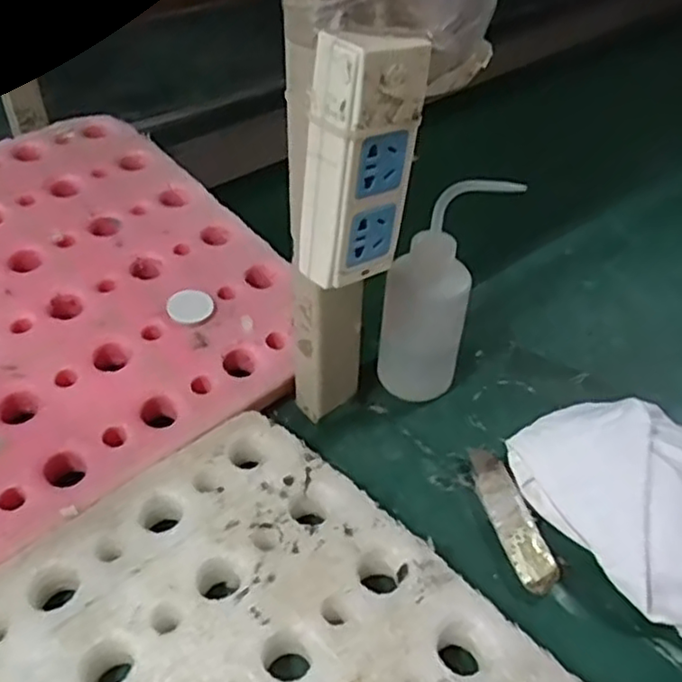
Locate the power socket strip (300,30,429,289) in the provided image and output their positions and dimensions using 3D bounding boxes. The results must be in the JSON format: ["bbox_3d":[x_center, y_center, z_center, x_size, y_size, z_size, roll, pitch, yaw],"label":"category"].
[{"bbox_3d":[0.009,-0.096,0.369,0.053,0.127,0.032,-29,50,-32],"label":"power socket strip"}]

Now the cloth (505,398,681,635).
[{"bbox_3d":[0.221,0.105,0.446,0.130,0.046,0.207,-25,48,-28],"label":"cloth"}]

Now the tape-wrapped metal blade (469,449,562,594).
[{"bbox_3d":[0.114,0.118,0.464,0.029,0.016,0.108,-9,42,-13],"label":"tape-wrapped metal blade"}]

